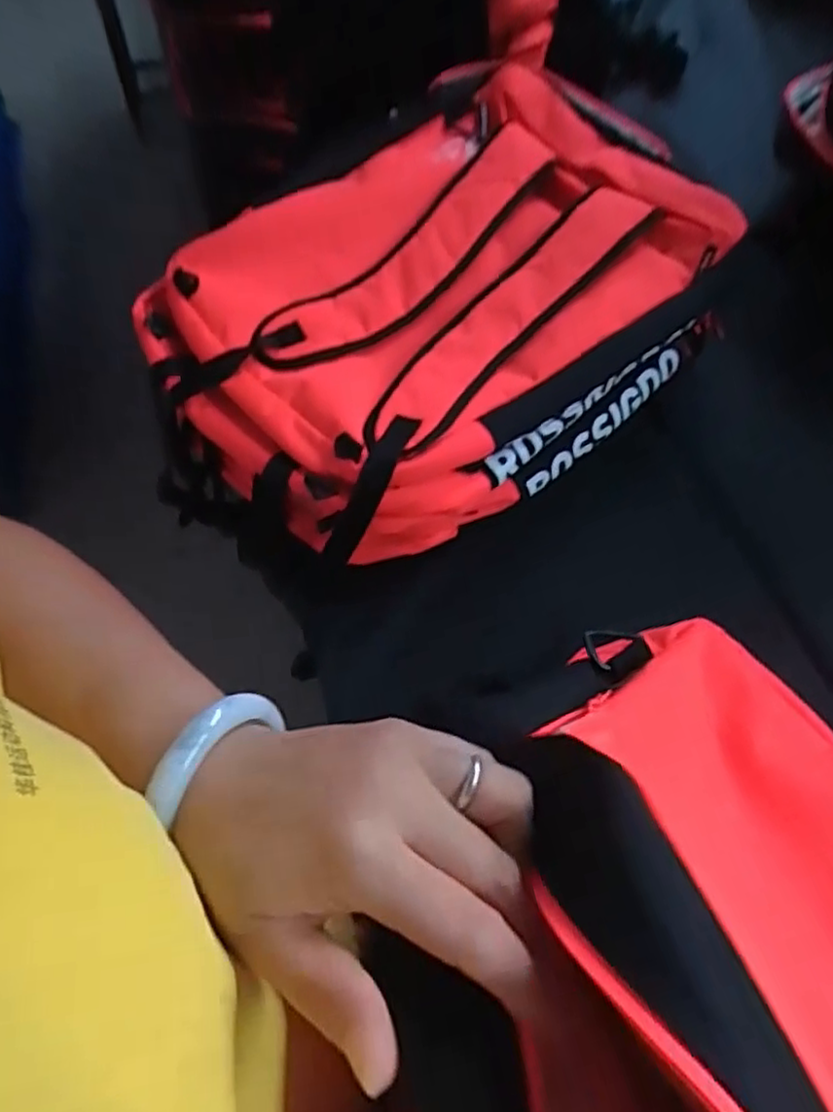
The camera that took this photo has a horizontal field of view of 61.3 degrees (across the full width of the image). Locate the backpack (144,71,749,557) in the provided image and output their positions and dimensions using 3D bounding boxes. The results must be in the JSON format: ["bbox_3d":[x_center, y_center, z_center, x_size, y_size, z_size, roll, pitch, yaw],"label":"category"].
[{"bbox_3d":[0.038,-0.251,0.732,0.427,0.183,0.565,34,66,21],"label":"backpack"}]

